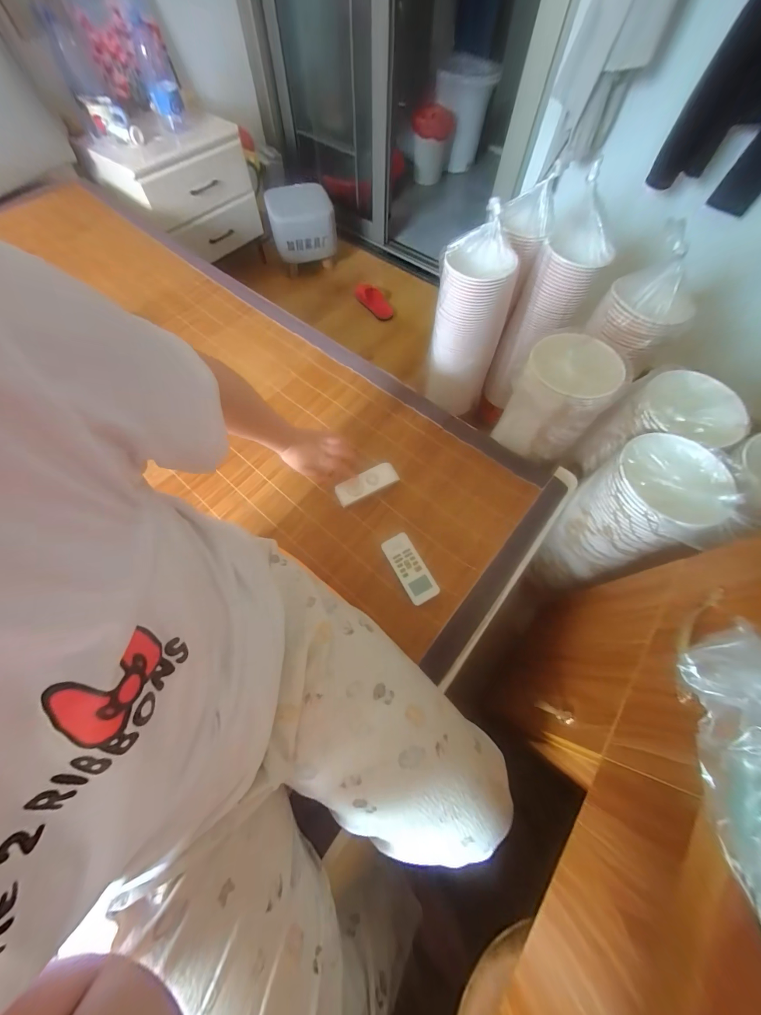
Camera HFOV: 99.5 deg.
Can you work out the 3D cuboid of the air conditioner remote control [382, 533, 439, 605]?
[{"bbox_3d":[0.054,0.112,0.597,0.051,0.020,0.129,-27,69,-12],"label":"air conditioner remote control"}]

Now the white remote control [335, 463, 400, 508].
[{"bbox_3d":[-0.028,-0.048,0.670,0.129,0.020,0.048,-26,69,-12],"label":"white remote control"}]

